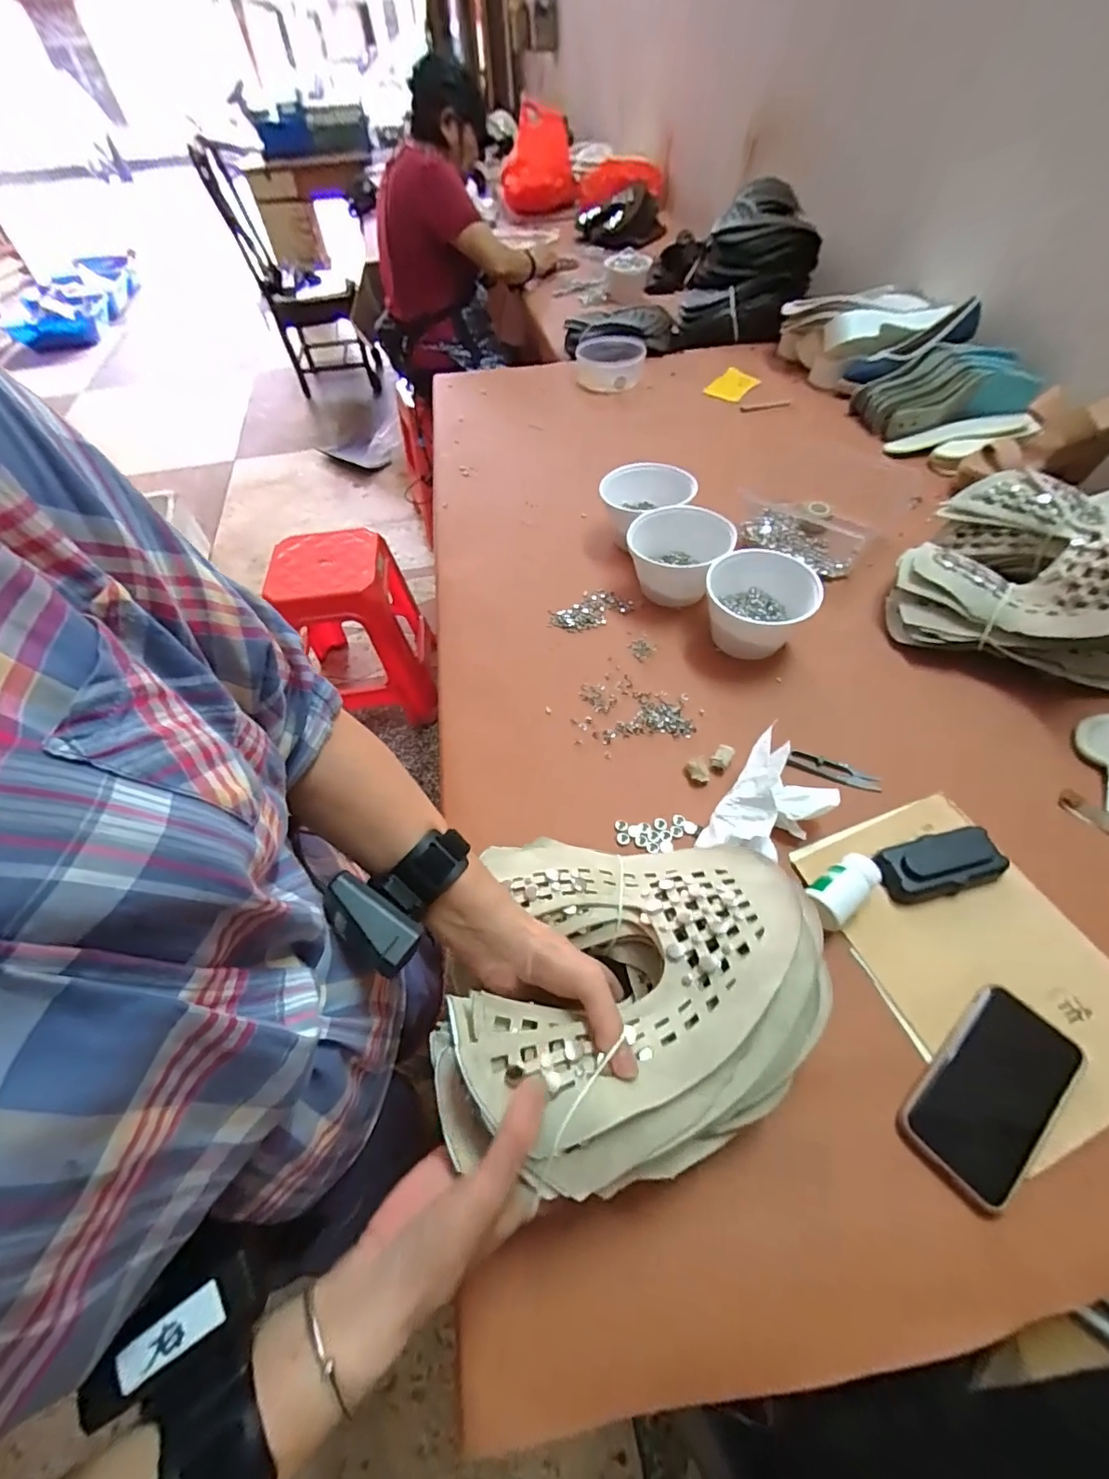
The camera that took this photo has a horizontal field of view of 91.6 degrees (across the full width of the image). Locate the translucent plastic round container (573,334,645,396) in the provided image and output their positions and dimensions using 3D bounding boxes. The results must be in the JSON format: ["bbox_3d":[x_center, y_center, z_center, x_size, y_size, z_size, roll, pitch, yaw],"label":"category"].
[{"bbox_3d":[0.112,-0.772,1.107,0.135,0.053,0.142,-1,55,2],"label":"translucent plastic round container"}]

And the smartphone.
[{"bbox_3d":[0.325,0.258,0.399,0.143,0.011,0.072,-38,61,-20],"label":"smartphone"}]

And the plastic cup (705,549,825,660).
[{"bbox_3d":[0.245,-0.159,0.657,0.129,0.080,0.118,-2,55,3],"label":"plastic cup"}]

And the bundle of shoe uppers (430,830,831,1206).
[{"bbox_3d":[0.053,0.173,0.379,0.249,0.077,0.221,7,56,9],"label":"bundle of shoe uppers"}]

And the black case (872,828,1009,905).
[{"bbox_3d":[0.348,0.114,0.488,0.104,0.022,0.050,-14,55,-5],"label":"black case"}]

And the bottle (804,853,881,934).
[{"bbox_3d":[0.251,0.132,0.473,0.071,0.037,0.037,-36,60,-19],"label":"bottle"}]

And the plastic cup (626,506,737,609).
[{"bbox_3d":[0.162,-0.234,0.707,0.131,0.082,0.113,9,57,11],"label":"plastic cup"}]

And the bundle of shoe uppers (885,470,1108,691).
[{"bbox_3d":[0.557,-0.193,0.601,0.277,0.161,0.204,24,60,20],"label":"bundle of shoe uppers"}]

